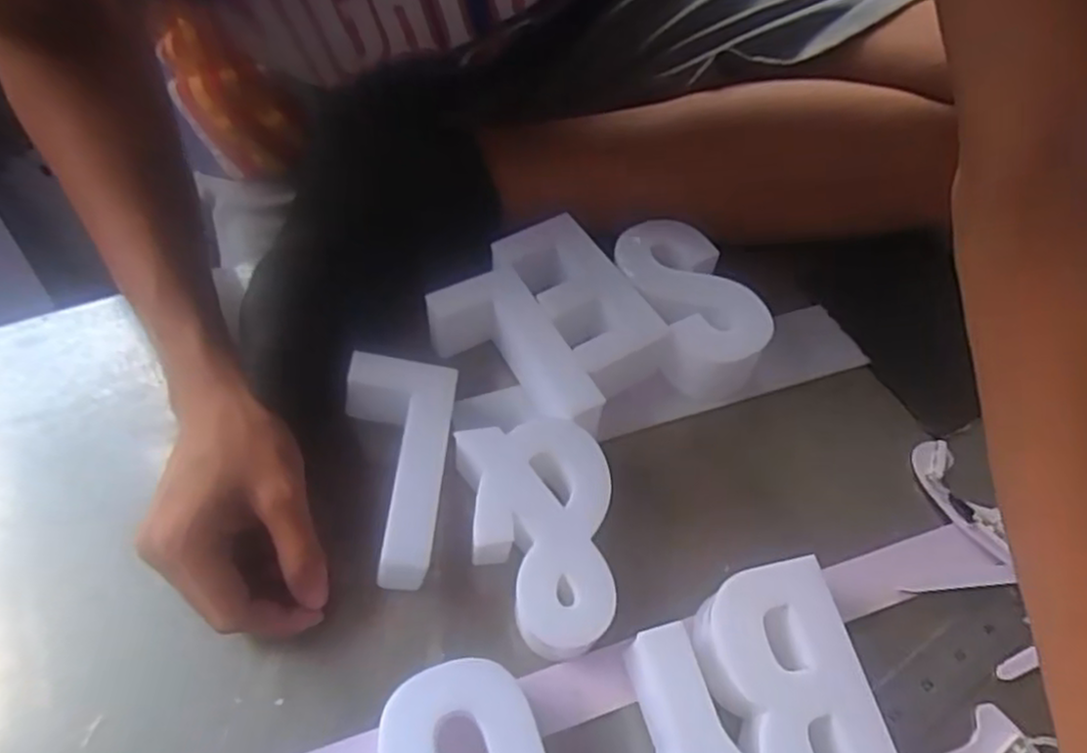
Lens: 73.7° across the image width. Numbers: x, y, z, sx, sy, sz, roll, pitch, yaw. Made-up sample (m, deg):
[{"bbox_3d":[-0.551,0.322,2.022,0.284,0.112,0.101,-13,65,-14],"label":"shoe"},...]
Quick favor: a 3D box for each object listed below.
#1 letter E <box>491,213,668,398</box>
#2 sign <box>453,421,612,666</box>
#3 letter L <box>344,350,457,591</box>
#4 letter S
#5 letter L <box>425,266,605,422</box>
[{"bbox_3d":[0.021,-0.040,0.442,0.061,0.042,0.118,-27,65,-18],"label":"letter E"},{"bbox_3d":[0.000,0.082,0.368,0.070,0.043,0.113,-9,61,-10],"label":"sign"},{"bbox_3d":[-0.080,0.050,0.378,0.057,0.050,0.111,5,59,-1],"label":"letter L"},{"bbox_3d":[0.088,-0.045,0.445,0.069,0.038,0.113,-14,62,-12],"label":"letter S"},{"bbox_3d":[-0.017,-0.009,0.417,0.056,0.038,0.107,-29,66,-19],"label":"letter L"}]

